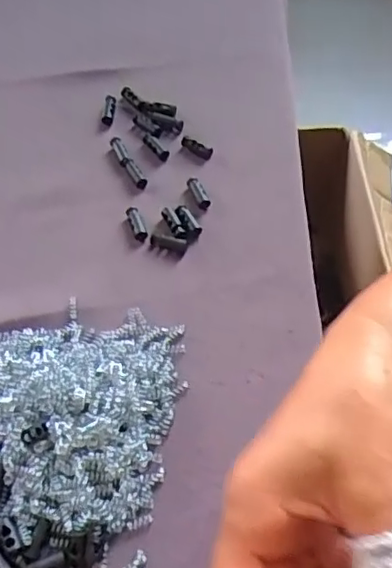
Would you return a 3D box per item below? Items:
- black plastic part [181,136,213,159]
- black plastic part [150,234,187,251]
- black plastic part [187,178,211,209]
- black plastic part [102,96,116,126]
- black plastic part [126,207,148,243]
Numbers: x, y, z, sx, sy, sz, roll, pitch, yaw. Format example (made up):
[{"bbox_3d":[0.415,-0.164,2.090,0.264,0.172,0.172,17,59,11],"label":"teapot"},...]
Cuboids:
[{"bbox_3d":[0.001,-0.100,0.442,0.026,0.005,0.010,37,68,24],"label":"black plastic part"},{"bbox_3d":[-0.018,-0.027,0.398,0.024,0.005,0.008,11,60,11],"label":"black plastic part"},{"bbox_3d":[0.001,-0.062,0.418,0.008,0.006,0.028,-23,59,-10],"label":"black plastic part"},{"bbox_3d":[-0.067,-0.134,0.467,0.008,0.004,0.029,2,58,6],"label":"black plastic part"},{"bbox_3d":[-0.040,-0.040,0.406,0.008,0.008,0.028,-20,59,-8],"label":"black plastic part"}]

